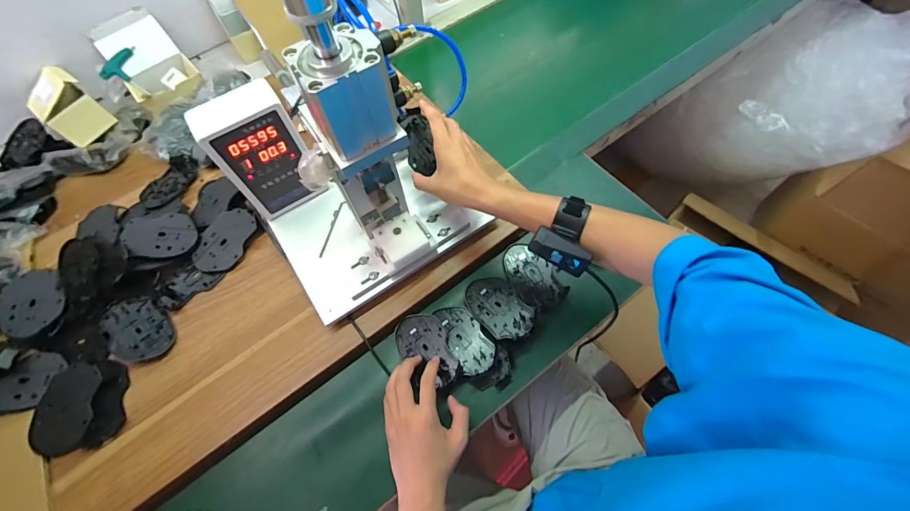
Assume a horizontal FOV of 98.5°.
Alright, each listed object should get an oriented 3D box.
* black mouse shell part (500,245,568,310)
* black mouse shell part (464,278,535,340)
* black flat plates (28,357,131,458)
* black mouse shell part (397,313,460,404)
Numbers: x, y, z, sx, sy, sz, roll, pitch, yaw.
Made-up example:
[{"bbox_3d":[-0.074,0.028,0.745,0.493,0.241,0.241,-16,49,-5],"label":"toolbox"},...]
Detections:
[{"bbox_3d":[0.119,0.030,0.608,0.066,0.017,0.112,-30,66,-11],"label":"black mouse shell part"},{"bbox_3d":[0.063,0.076,0.575,0.068,0.023,0.108,-36,68,-14],"label":"black mouse shell part"},{"bbox_3d":[-0.493,0.198,0.514,0.104,0.029,0.110,-11,64,-3],"label":"black flat plates"},{"bbox_3d":[-0.041,0.135,0.555,0.070,0.019,0.109,-24,65,-9],"label":"black mouse shell part"}]

